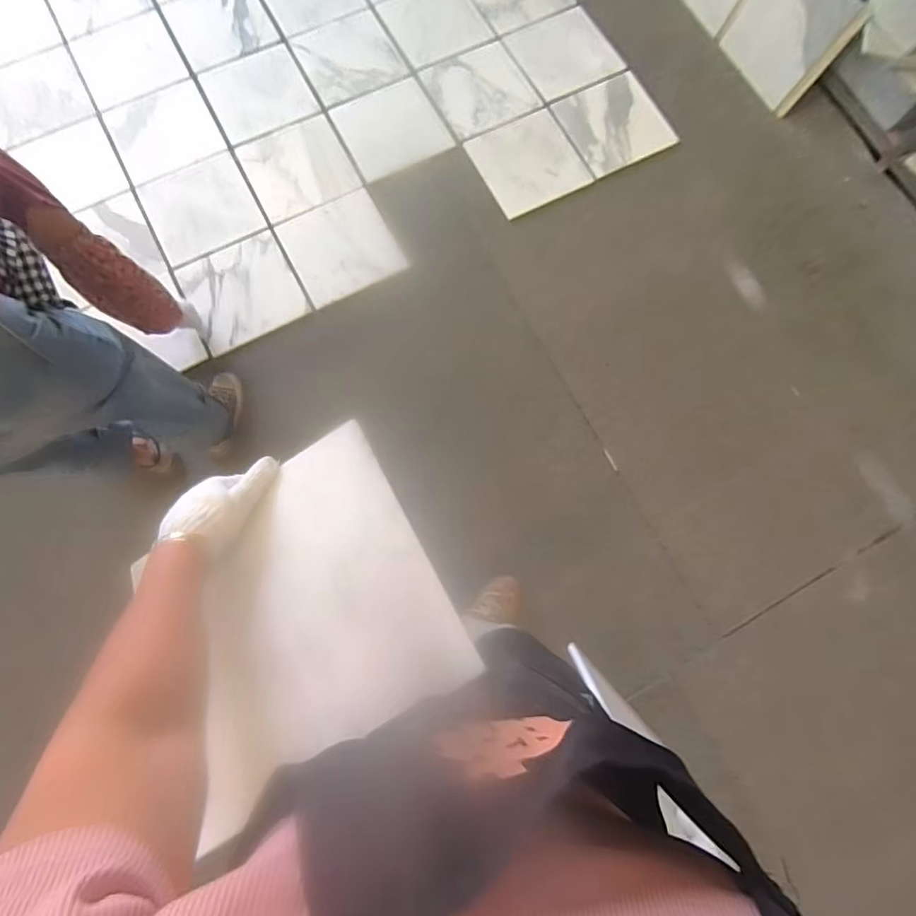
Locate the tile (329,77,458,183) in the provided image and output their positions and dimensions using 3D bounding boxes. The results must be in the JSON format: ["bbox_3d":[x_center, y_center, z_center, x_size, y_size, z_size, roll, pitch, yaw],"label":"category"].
[{"bbox_3d":[-0.189,-0.934,1.423,0.263,0.015,0.248,-28,85,-3],"label":"tile"}]

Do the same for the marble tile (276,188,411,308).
[{"bbox_3d":[-0.315,-0.576,1.370,0.277,0.014,0.254,-28,84,-8],"label":"marble tile"}]

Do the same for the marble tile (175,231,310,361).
[{"bbox_3d":[-0.558,-0.437,1.311,0.268,0.016,0.245,-29,84,-8],"label":"marble tile"}]

